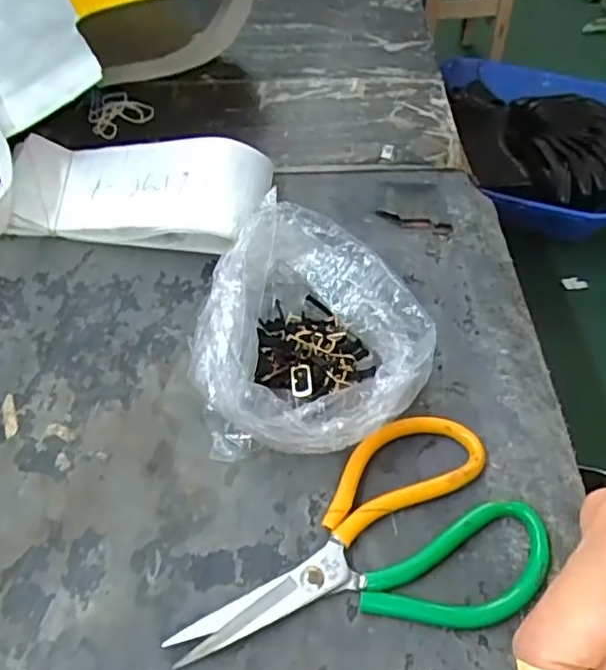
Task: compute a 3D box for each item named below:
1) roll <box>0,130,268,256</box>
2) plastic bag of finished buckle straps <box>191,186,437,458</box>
[{"bbox_3d":[-0.122,-0.105,0.460,0.184,0.058,0.075,8,53,7],"label":"roll"},{"bbox_3d":[0.006,0.006,0.363,0.127,0.084,0.136,23,56,17],"label":"plastic bag of finished buckle straps"}]

